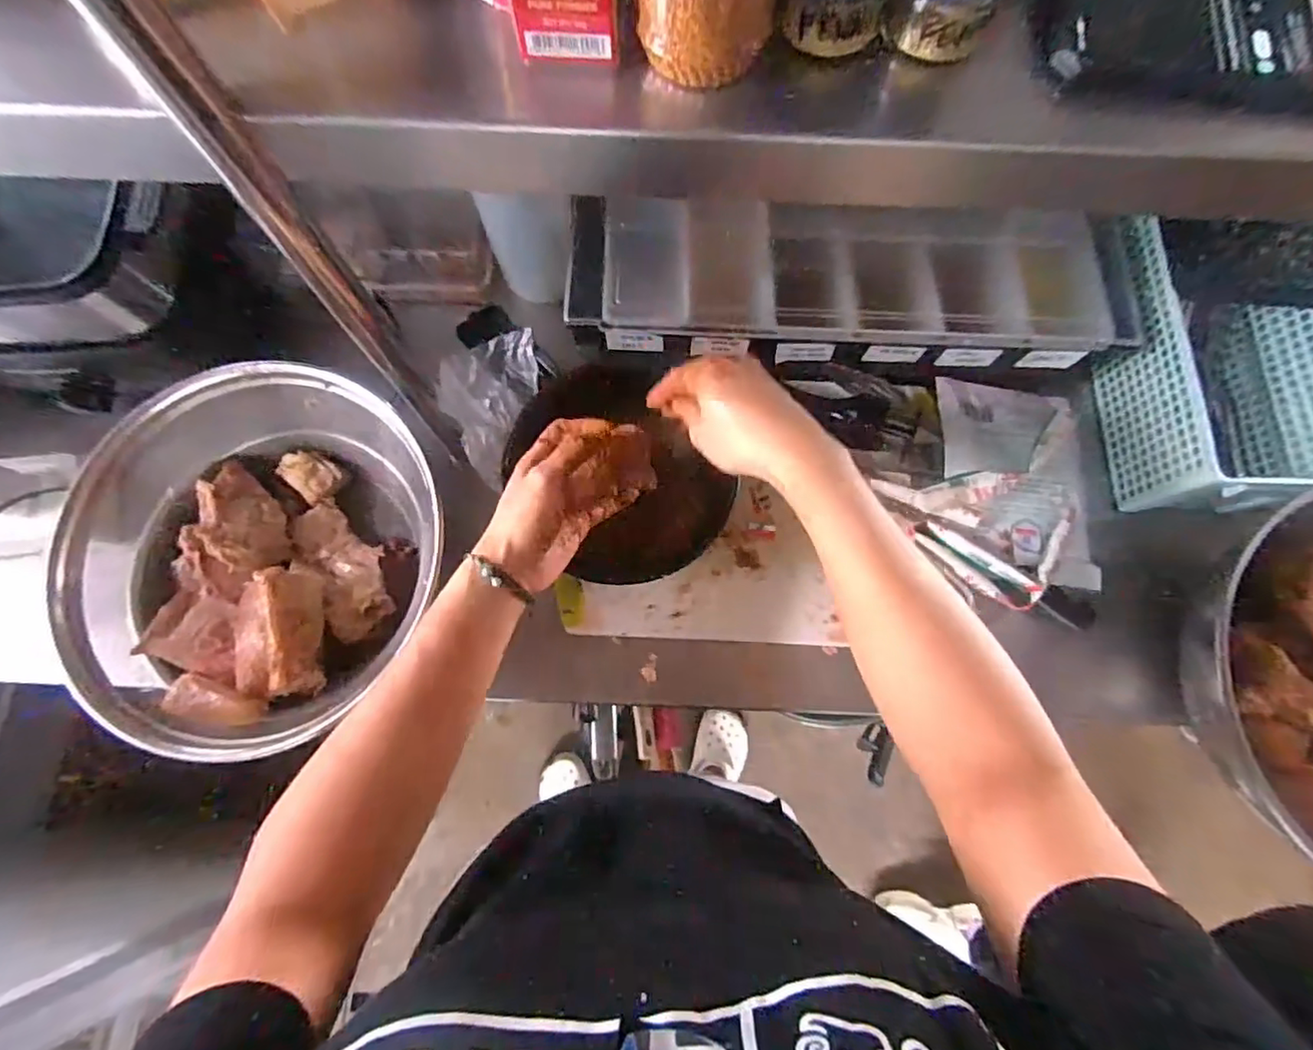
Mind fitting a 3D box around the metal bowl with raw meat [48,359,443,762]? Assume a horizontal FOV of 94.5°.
[{"bbox_3d":[-0.294,0.020,0.459,0.252,0.089,0.258,0,74,-1],"label":"metal bowl with raw meat"}]

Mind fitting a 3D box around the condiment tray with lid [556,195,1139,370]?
[{"bbox_3d":[0.166,-0.217,0.537,0.486,0.069,0.129,4,74,0],"label":"condiment tray with lid"}]

